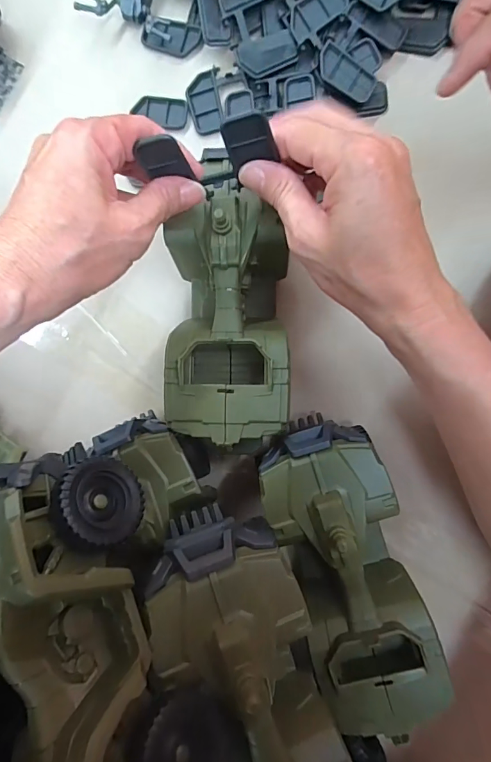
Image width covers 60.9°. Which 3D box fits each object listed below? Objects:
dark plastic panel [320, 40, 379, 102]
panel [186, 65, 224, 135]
[{"bbox_3d":[0.072,-0.219,0.298,0.044,0.009,0.025,32,94,4],"label":"dark plastic panel"},{"bbox_3d":[-0.031,-0.215,0.321,0.025,0.004,0.046,-5,90,5],"label":"panel"}]

